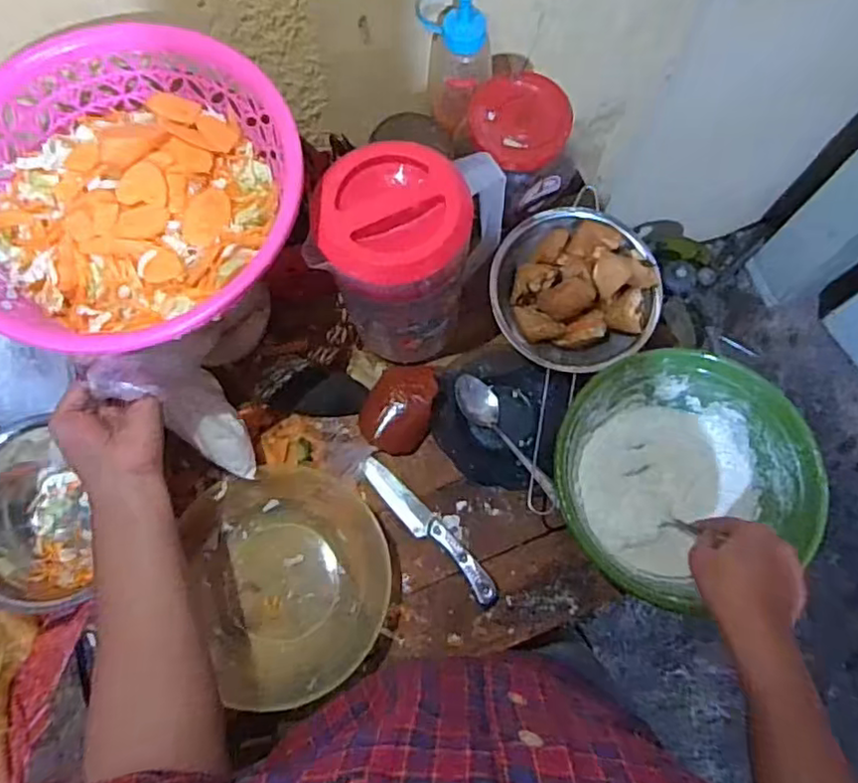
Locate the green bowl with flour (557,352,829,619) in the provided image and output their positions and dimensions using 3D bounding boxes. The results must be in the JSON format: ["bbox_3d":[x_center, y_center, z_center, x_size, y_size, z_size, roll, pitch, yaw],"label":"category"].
[{"bbox_3d":[0.240,0.077,0.630,0.232,0.074,0.215,0,73,0],"label":"green bowl with flour"}]

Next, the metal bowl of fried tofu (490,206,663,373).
[{"bbox_3d":[0.151,-0.099,0.666,0.168,0.082,0.165,0,73,0],"label":"metal bowl of fried tofu"}]

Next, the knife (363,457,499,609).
[{"bbox_3d":[-0.001,0.141,0.653,0.027,0.015,0.190,-43,78,-12],"label":"knife"}]

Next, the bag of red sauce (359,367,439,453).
[{"bbox_3d":[-0.030,0.016,0.676,0.069,0.035,0.093,20,74,6],"label":"bag of red sauce"}]

